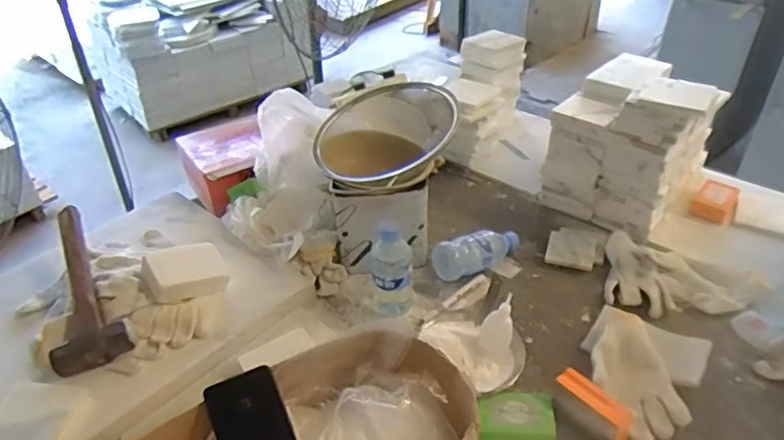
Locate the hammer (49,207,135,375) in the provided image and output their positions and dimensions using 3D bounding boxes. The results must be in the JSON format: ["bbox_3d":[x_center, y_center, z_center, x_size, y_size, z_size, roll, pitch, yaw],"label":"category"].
[{"bbox_3d":[-0.445,0.091,0.836,0.100,0.063,0.256,-15,67,-16],"label":"hammer"}]

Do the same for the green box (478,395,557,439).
[{"bbox_3d":[0.156,0.252,0.731,0.094,0.026,0.060,0,38,2],"label":"green box"}]

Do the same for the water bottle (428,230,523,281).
[{"bbox_3d":[0.149,0.054,0.967,0.169,0.060,0.056,-18,41,-19],"label":"water bottle"}]

